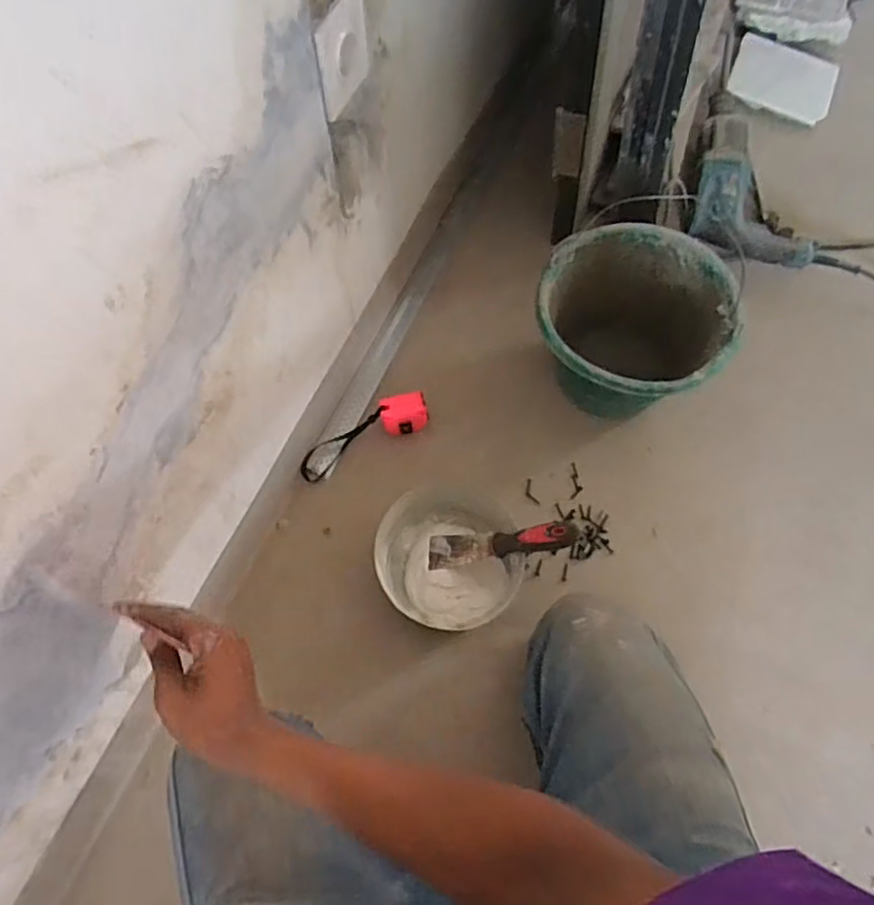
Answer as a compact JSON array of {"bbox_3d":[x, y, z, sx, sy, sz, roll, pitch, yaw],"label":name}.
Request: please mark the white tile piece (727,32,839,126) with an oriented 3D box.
[{"bbox_3d":[0.717,-0.776,1.345,0.016,0.116,0.233,-16,51,-40],"label":"white tile piece"}]

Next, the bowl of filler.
[{"bbox_3d":[0.024,0.130,0.870,0.190,0.069,0.206,1,64,-1],"label":"bowl of filler"}]

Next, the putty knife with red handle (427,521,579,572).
[{"bbox_3d":[0.083,0.118,0.829,0.202,0.023,0.044,-13,60,26],"label":"putty knife with red handle"}]

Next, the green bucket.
[{"bbox_3d":[0.271,-0.166,0.948,0.254,0.223,0.276,1,64,-1],"label":"green bucket"}]

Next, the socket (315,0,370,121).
[{"bbox_3d":[-0.086,-0.387,0.626,0.013,0.083,0.090,21,65,9],"label":"socket"}]

